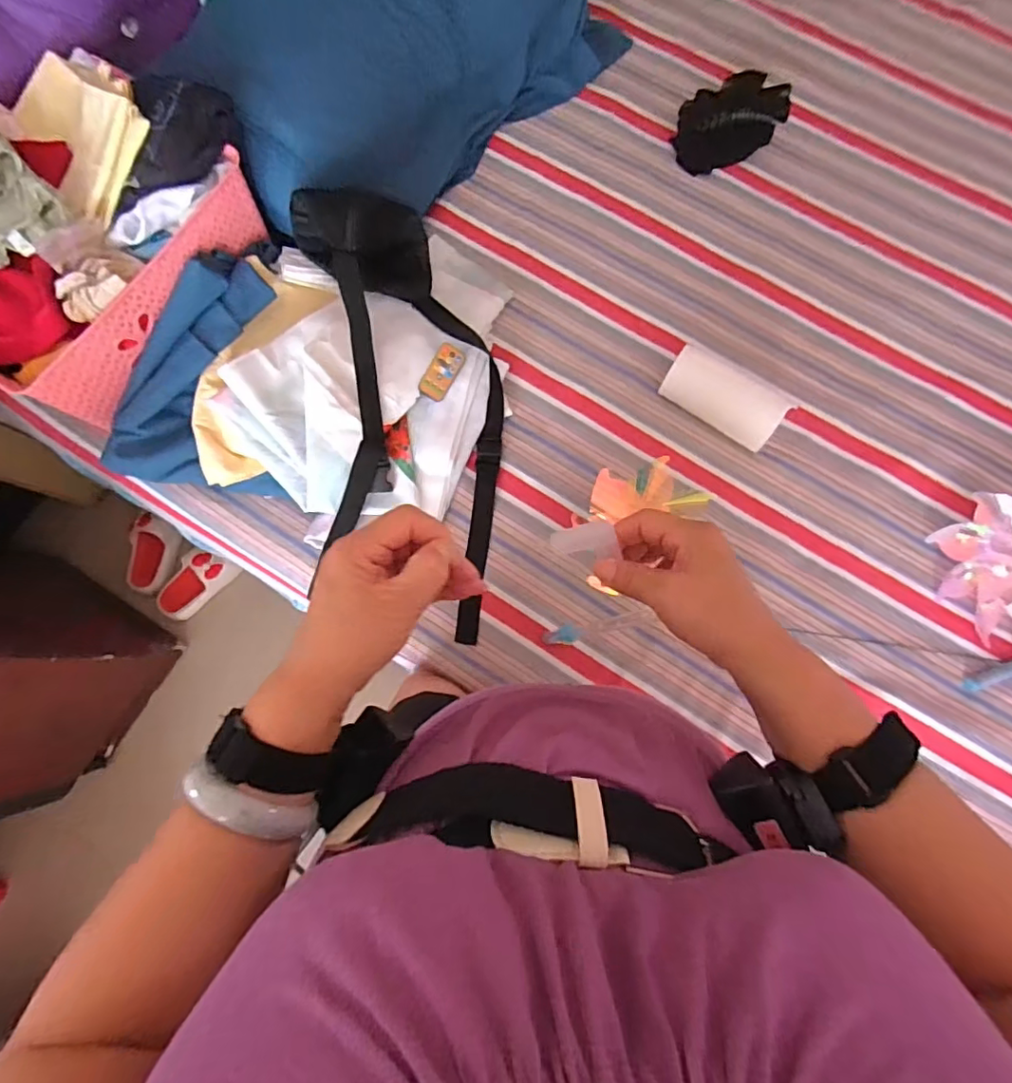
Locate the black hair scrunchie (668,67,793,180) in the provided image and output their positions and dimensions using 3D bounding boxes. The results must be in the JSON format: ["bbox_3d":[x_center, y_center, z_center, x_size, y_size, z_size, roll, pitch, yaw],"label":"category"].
[{"bbox_3d":[0.359,-0.686,0.905,0.161,0.075,0.107,-25,79,-3],"label":"black hair scrunchie"}]

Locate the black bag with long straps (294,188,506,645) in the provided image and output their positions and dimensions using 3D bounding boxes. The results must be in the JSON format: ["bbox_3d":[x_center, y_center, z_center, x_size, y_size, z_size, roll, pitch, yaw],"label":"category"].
[{"bbox_3d":[-0.153,-0.207,0.771,0.290,0.185,0.563,-8,79,0],"label":"black bag with long straps"}]

